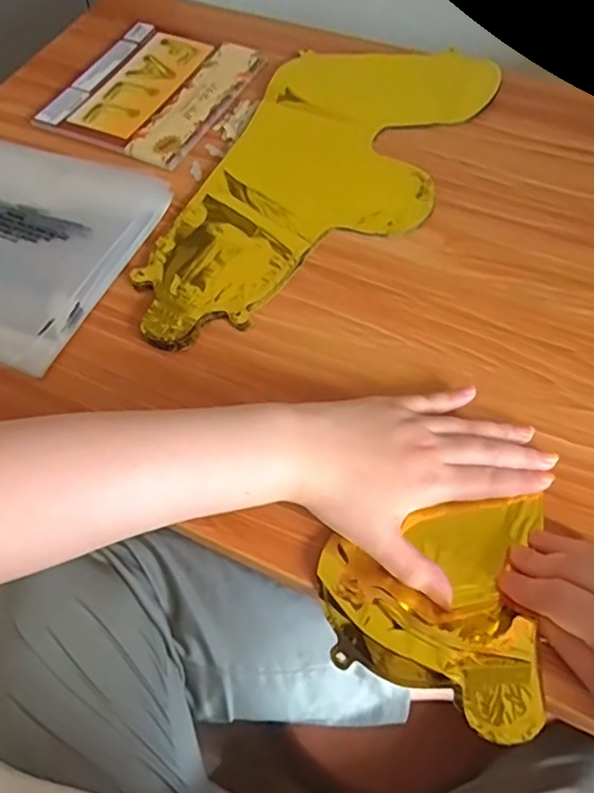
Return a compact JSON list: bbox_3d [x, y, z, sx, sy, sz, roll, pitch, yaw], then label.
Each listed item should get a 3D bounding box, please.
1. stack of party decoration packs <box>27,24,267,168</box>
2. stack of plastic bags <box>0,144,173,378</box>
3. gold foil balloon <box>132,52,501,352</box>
[{"bbox_3d":[-0.146,-0.309,0.617,0.160,0.007,0.190,24,64,15],"label":"stack of party decoration packs"},{"bbox_3d":[-0.248,-0.134,0.512,0.216,0.019,0.205,20,63,14],"label":"stack of plastic bags"},{"bbox_3d":[0.017,-0.189,0.538,0.193,0.011,0.394,22,64,15],"label":"gold foil balloon"}]

